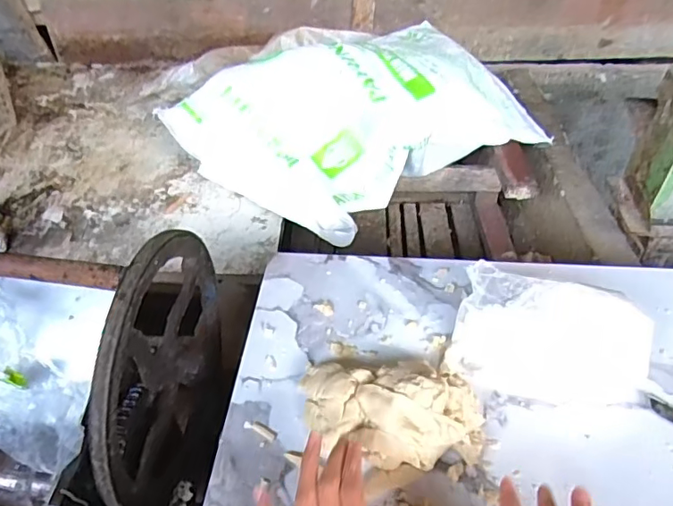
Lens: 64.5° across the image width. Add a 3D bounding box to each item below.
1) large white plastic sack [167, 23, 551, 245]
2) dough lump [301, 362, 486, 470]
[{"bbox_3d":[0.056,-0.269,1.051,0.654,0.206,0.398,-26,50,-25],"label":"large white plastic sack"},{"bbox_3d":[0.045,0.124,0.448,0.157,0.062,0.092,6,44,9],"label":"dough lump"}]

